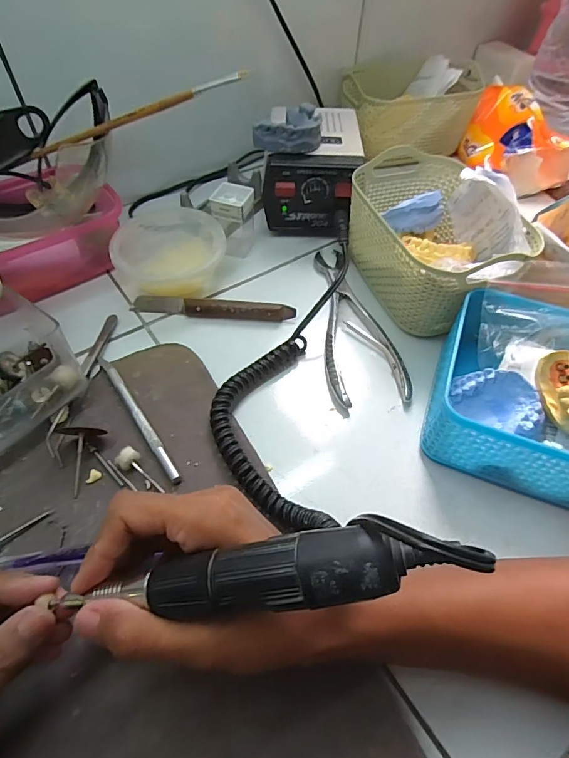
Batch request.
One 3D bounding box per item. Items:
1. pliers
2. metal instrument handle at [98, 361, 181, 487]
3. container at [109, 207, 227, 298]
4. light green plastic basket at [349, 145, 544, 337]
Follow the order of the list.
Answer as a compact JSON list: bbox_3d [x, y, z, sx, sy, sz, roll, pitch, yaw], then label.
[{"bbox_3d":[0.058,-0.055,0.393,0.065,0.010,0.185,-7,54,-6],"label":"pliers"},{"bbox_3d":[-0.112,0.026,0.327,0.009,0.006,0.131,-30,60,-21],"label":"metal instrument handle"},{"bbox_3d":[-0.113,-0.132,0.426,0.101,0.039,0.102,1,54,-1],"label":"container"},{"bbox_3d":[0.131,-0.131,0.397,0.116,0.076,0.178,-15,56,-12],"label":"light green plastic basket"}]

